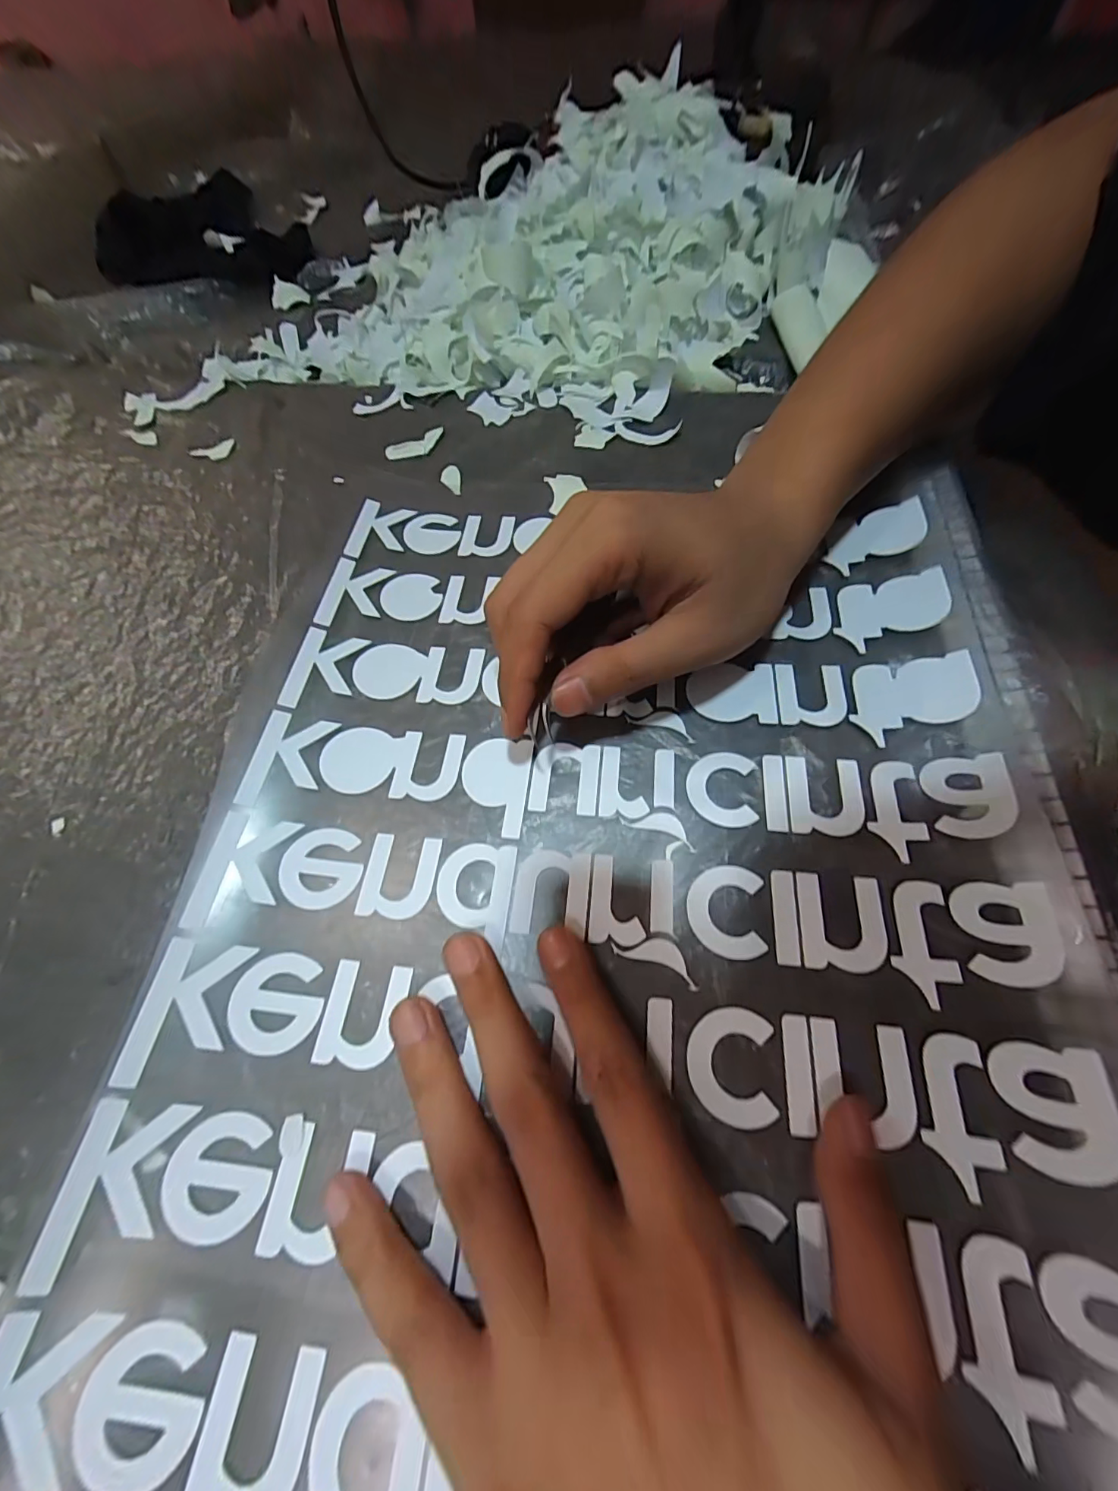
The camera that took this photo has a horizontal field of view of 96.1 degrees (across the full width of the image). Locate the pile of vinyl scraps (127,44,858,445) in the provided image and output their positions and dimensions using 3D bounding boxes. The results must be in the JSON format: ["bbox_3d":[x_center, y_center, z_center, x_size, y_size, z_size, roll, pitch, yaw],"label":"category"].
[{"bbox_3d":[-0.033,-0.373,0.371,0.422,0.078,0.347,9,63,8],"label":"pile of vinyl scraps"}]

